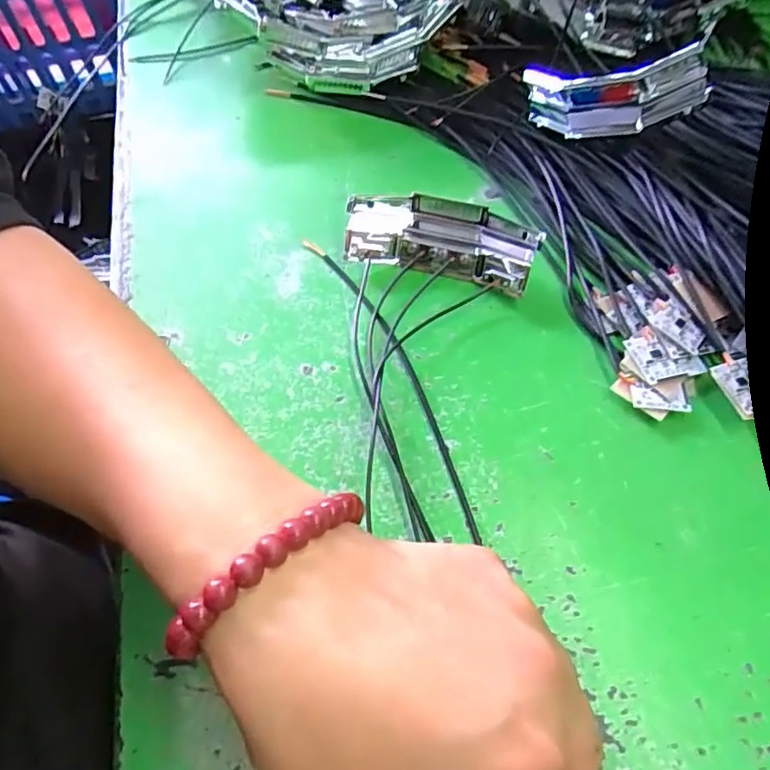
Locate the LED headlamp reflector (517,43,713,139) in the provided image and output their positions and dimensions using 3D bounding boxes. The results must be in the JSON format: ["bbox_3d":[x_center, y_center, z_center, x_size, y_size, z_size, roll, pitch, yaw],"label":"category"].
[{"bbox_3d":[0.120,-0.155,0.327,0.093,0.035,0.018,15,57,38],"label":"LED headlamp reflector"}]

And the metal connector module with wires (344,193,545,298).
[{"bbox_3d":[0.029,-0.075,0.314,0.096,0.025,0.038,14,59,14],"label":"metal connector module with wires"}]

